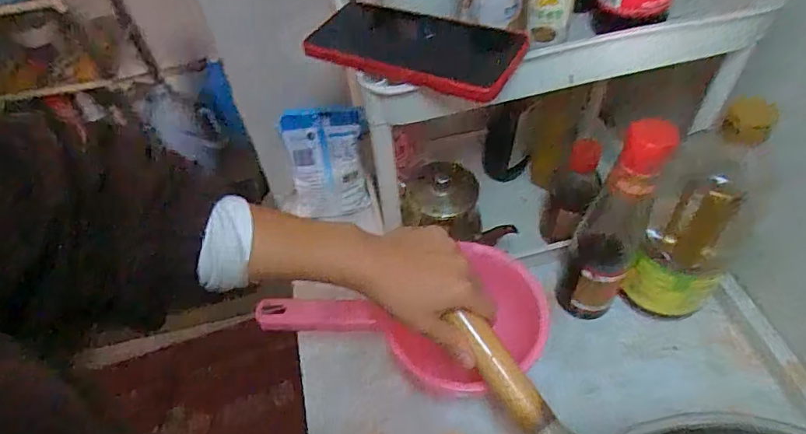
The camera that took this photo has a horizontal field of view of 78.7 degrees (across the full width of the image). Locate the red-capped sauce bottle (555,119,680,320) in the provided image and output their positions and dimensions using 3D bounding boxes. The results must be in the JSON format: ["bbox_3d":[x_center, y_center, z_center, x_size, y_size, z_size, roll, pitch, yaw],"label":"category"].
[{"bbox_3d":[0.195,0.007,0.471,0.074,0.244,0.069,23,56,21],"label":"red-capped sauce bottle"}]

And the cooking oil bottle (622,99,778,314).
[{"bbox_3d":[0.274,0.006,0.461,0.085,0.213,0.086,-2,51,3],"label":"cooking oil bottle"}]

